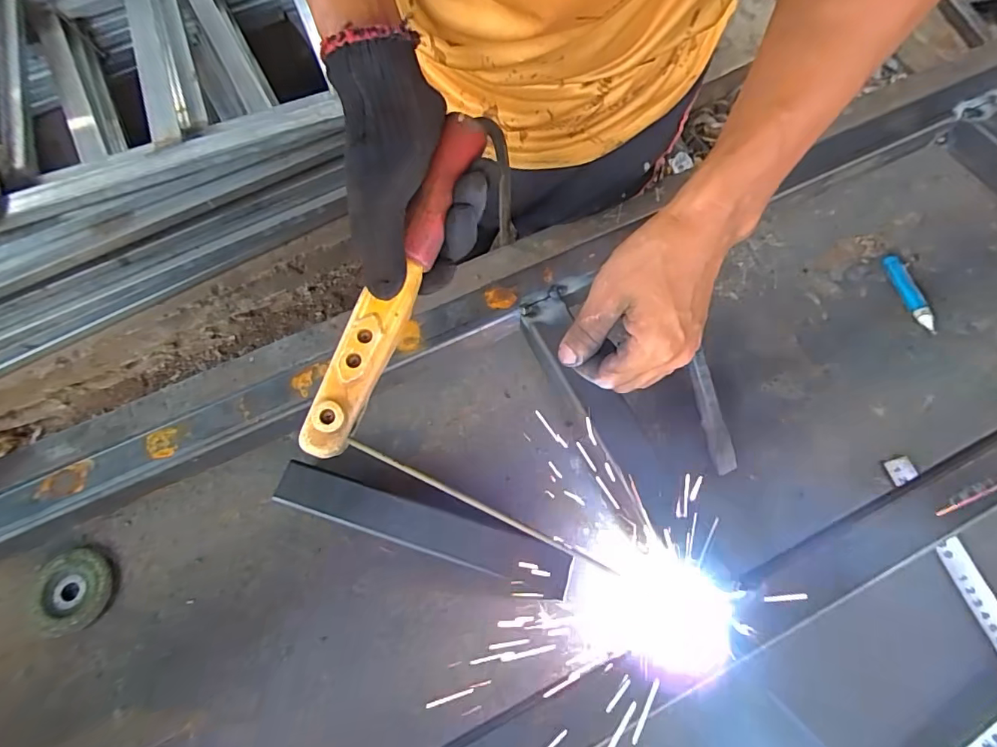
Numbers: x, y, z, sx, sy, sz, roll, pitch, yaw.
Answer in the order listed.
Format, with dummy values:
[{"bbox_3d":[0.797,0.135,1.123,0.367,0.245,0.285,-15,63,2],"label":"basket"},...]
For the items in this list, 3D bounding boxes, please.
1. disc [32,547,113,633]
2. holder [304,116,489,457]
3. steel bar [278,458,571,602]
[{"bbox_3d":[-0.385,0.197,0.448,0.065,0.010,0.068,0,66,1],"label":"disc"},{"bbox_3d":[-0.067,-0.060,0.328,0.030,0.025,0.240,22,83,10],"label":"holder"},{"bbox_3d":[-0.066,0.139,0.443,0.268,0.043,0.043,16,68,8],"label":"steel bar"}]

